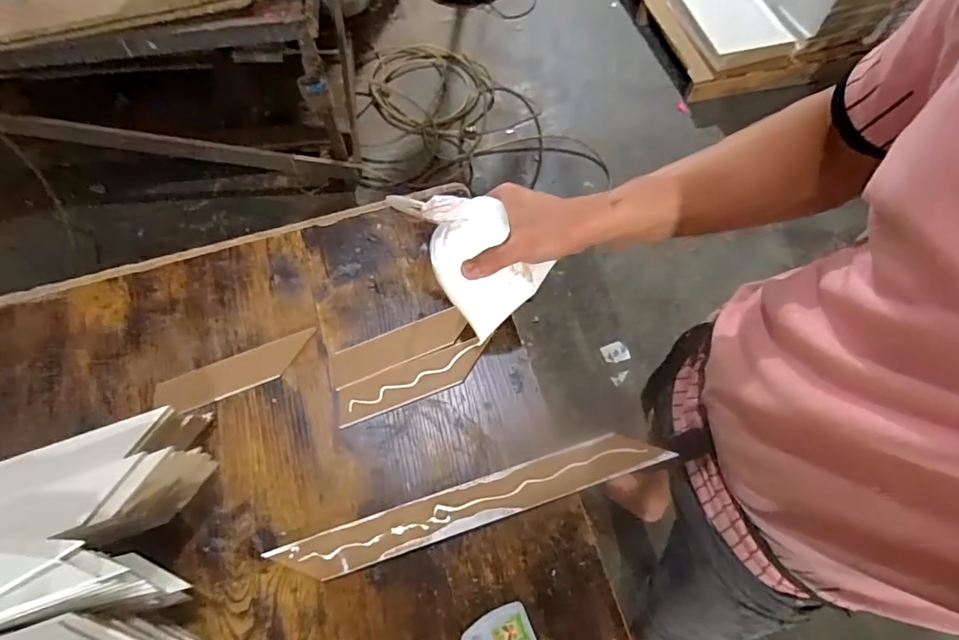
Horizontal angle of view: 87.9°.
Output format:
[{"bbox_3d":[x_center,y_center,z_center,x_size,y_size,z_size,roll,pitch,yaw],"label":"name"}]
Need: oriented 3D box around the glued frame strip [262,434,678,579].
[{"bbox_3d":[-0.005,0.164,0.446,0.347,0.007,0.037,-18,67,-5],"label":"glued frame strip"}]

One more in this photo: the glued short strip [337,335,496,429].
[{"bbox_3d":[-0.066,0.059,0.497,0.156,0.005,0.041,-21,72,-6],"label":"glued short strip"}]

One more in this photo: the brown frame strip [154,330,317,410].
[{"bbox_3d":[-0.249,0.053,0.507,0.160,0.007,0.043,-19,65,-8],"label":"brown frame strip"}]

